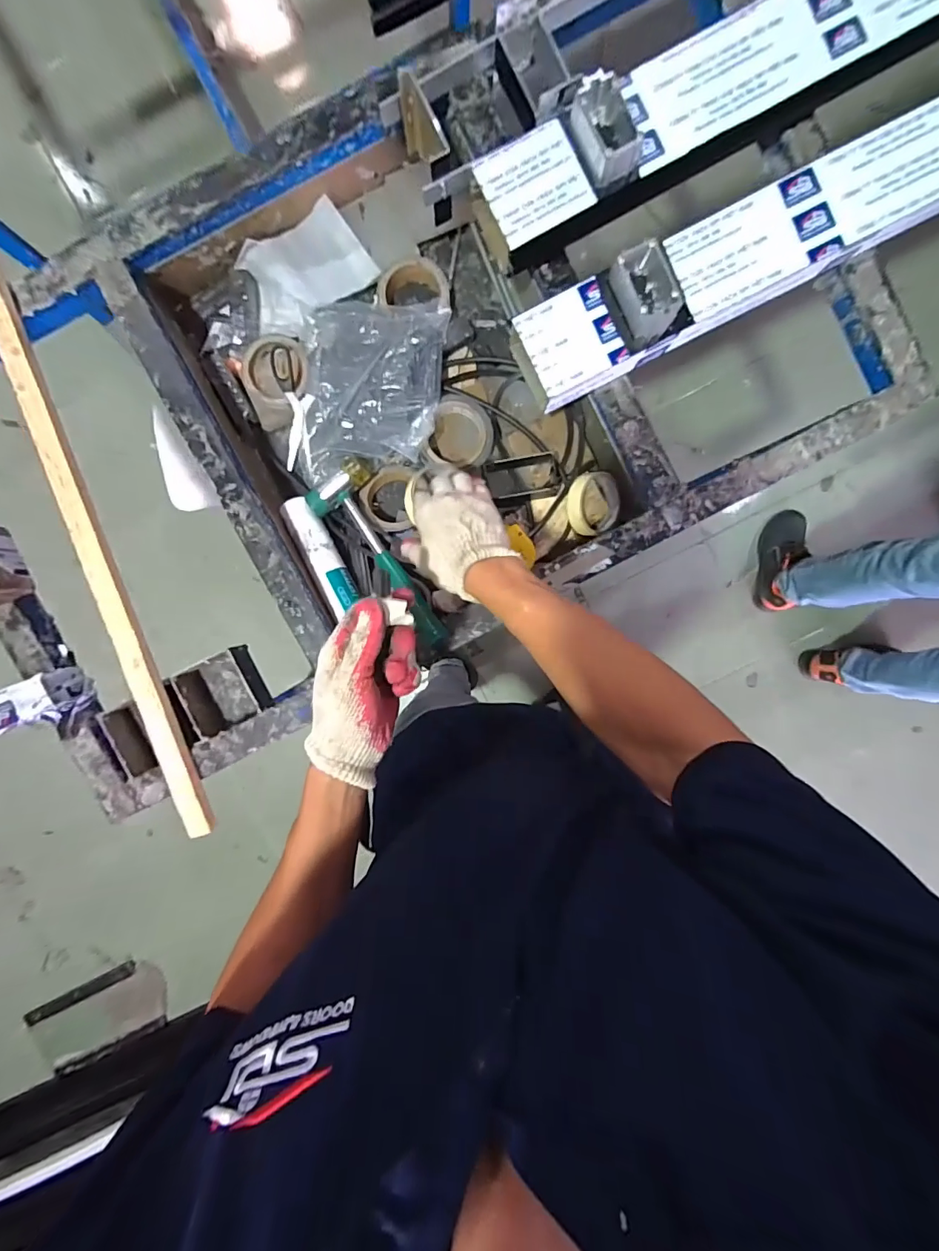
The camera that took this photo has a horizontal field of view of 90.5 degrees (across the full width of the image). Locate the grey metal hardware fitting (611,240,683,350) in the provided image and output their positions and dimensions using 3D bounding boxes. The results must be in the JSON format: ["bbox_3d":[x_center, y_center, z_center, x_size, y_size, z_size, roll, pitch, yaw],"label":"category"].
[{"bbox_3d":[0.196,-0.369,0.515,0.066,0.039,0.094,-25,94,3],"label":"grey metal hardware fitting"}]

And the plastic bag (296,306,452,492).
[{"bbox_3d":[-0.137,-0.318,0.637,0.187,0.047,0.250,8,95,0],"label":"plastic bag"}]

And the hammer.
[{"bbox_3d":[-0.118,-0.085,0.618,0.071,0.034,0.279,-38,77,3],"label":"hammer"}]

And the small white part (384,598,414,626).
[{"bbox_3d":[-0.059,-0.012,0.394,0.020,0.008,0.023,-11,95,1],"label":"small white part"}]

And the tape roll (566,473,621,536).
[{"bbox_3d":[0.174,-0.172,0.661,0.085,0.031,0.085,-3,96,-36],"label":"tape roll"}]

